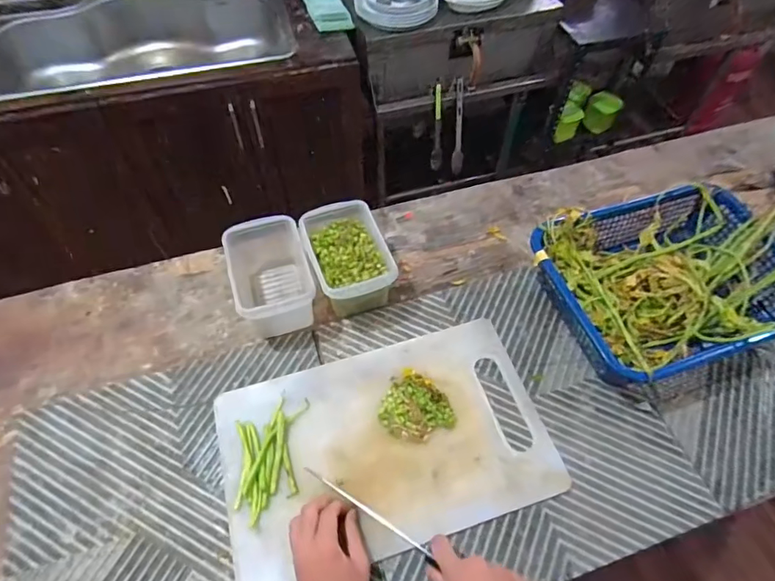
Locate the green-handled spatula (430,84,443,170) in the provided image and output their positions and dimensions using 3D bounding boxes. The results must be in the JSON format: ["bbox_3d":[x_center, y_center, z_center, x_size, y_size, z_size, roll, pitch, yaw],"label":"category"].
[{"bbox_3d":[0.150,-0.485,1.449,0.034,0.249,0.010,-1,35,0],"label":"green-handled spatula"}]

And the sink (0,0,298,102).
[{"bbox_3d":[-0.704,-0.683,1.426,0.823,0.225,0.494,-10,56,-6],"label":"sink"}]

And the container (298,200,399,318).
[{"bbox_3d":[-0.059,-0.041,0.709,0.102,0.091,0.157,-18,57,-12],"label":"container"}]

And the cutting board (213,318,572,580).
[{"bbox_3d":[-0.003,0.187,0.605,0.393,0.017,0.243,-14,60,-9],"label":"cutting board"}]

